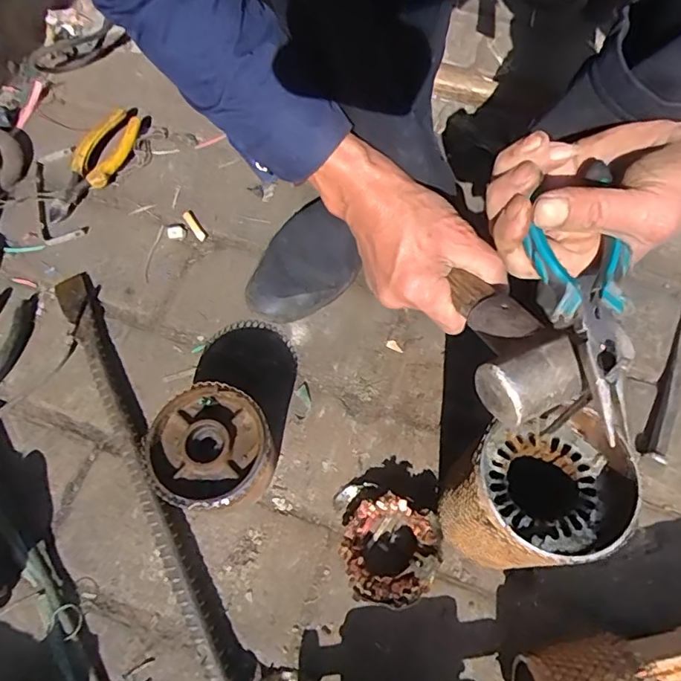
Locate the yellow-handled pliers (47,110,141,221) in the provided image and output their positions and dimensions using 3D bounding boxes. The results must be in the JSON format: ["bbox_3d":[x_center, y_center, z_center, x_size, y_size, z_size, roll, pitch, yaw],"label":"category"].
[{"bbox_3d":[-0.294,-0.209,0.625,0.050,0.022,0.164,25,67,8],"label":"yellow-handled pliers"}]

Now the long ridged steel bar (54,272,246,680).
[{"bbox_3d":[-0.188,0.106,0.496,0.033,0.026,0.435,-27,70,-14],"label":"long ridged steel bar"}]

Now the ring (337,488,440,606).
[{"bbox_3d":[0.041,0.181,0.457,0.080,0.046,0.087,1,66,-2],"label":"ring"}]

